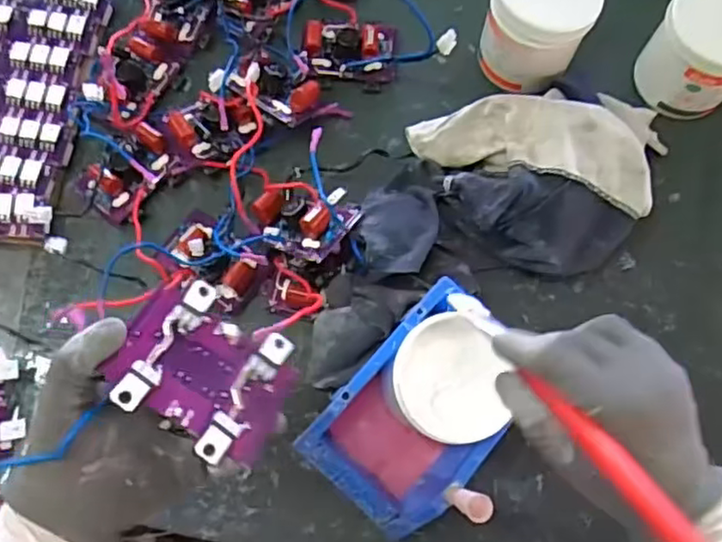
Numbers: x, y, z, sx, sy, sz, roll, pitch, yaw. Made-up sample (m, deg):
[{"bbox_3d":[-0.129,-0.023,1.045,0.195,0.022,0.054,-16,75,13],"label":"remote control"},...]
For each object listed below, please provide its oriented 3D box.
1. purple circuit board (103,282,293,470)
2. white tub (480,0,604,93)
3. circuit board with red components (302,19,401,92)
[{"bbox_3d":[-0.084,0.056,0.368,0.097,0.016,0.079,36,61,-12],"label":"purple circuit board"},{"bbox_3d":[0.164,-0.231,0.620,0.095,0.110,0.086,21,75,6],"label":"white tub"},{"bbox_3d":[-0.011,-0.220,0.663,0.094,0.035,0.076,2,74,1],"label":"circuit board with red components"}]

